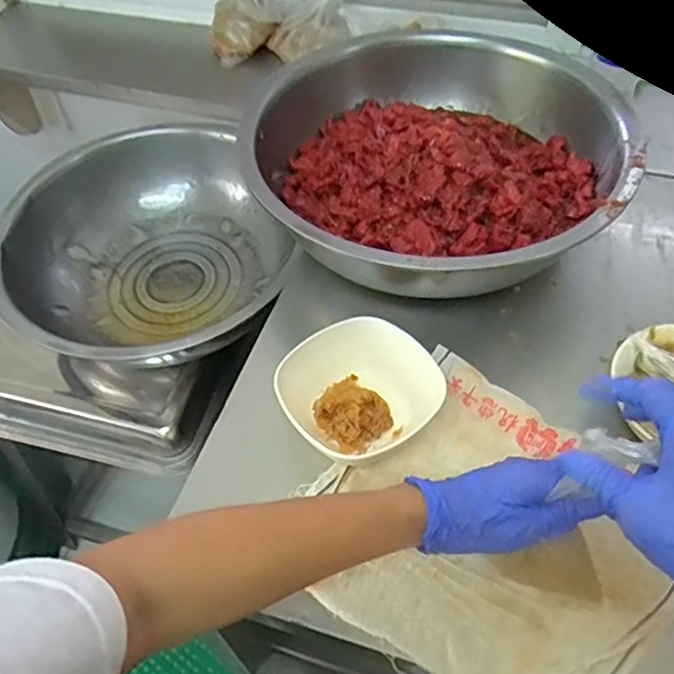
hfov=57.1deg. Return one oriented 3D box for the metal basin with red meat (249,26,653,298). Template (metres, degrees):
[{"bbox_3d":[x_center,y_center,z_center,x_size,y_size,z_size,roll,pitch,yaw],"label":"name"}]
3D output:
[{"bbox_3d":[0.105,-0.182,0.698,0.378,0.150,0.367,-1,52,2],"label":"metal basin with red meat"}]

